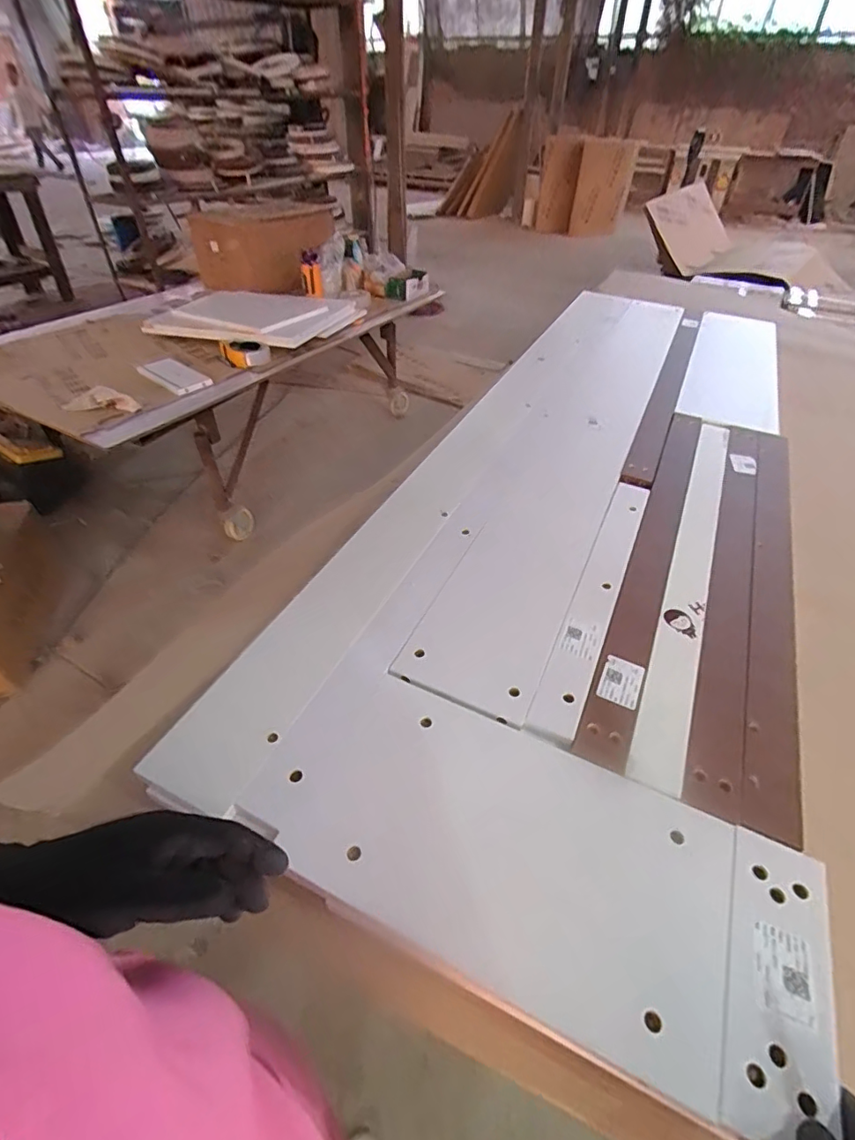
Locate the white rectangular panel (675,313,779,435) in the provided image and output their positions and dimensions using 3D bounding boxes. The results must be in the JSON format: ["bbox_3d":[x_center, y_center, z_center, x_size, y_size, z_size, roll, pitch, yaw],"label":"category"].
[{"bbox_3d":[0.707,-0.482,1.217,0.184,0.008,0.665,19,47,16],"label":"white rectangular panel"}]

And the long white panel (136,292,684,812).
[{"bbox_3d":[0.192,-0.218,0.926,0.304,0.032,1.478,21,47,18],"label":"long white panel"}]

